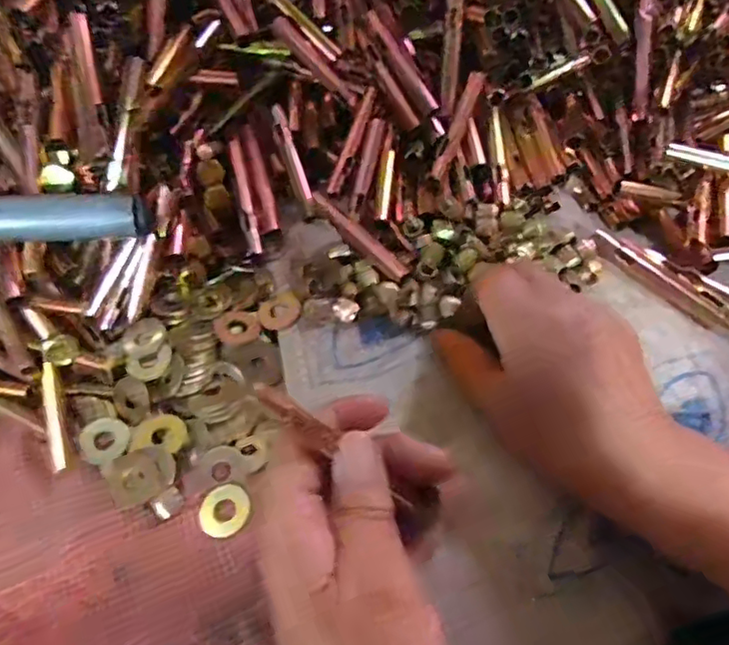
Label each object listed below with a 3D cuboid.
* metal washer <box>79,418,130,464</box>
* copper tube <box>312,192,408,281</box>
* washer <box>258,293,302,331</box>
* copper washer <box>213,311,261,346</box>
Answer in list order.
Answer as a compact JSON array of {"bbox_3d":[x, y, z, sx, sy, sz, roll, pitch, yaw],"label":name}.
[{"bbox_3d":[-0.135,0.060,0.298,0.027,0.004,0.024,16,59,14],"label":"metal washer"},{"bbox_3d":[-0.003,-0.052,0.340,0.010,0.011,0.080,-35,61,-18],"label":"copper tube"},{"bbox_3d":[-0.049,-0.007,0.331,0.024,0.004,0.023,-2,57,3],"label":"washer"},{"bbox_3d":[-0.071,0.003,0.324,0.024,0.004,0.021,-22,66,-22],"label":"copper washer"}]

